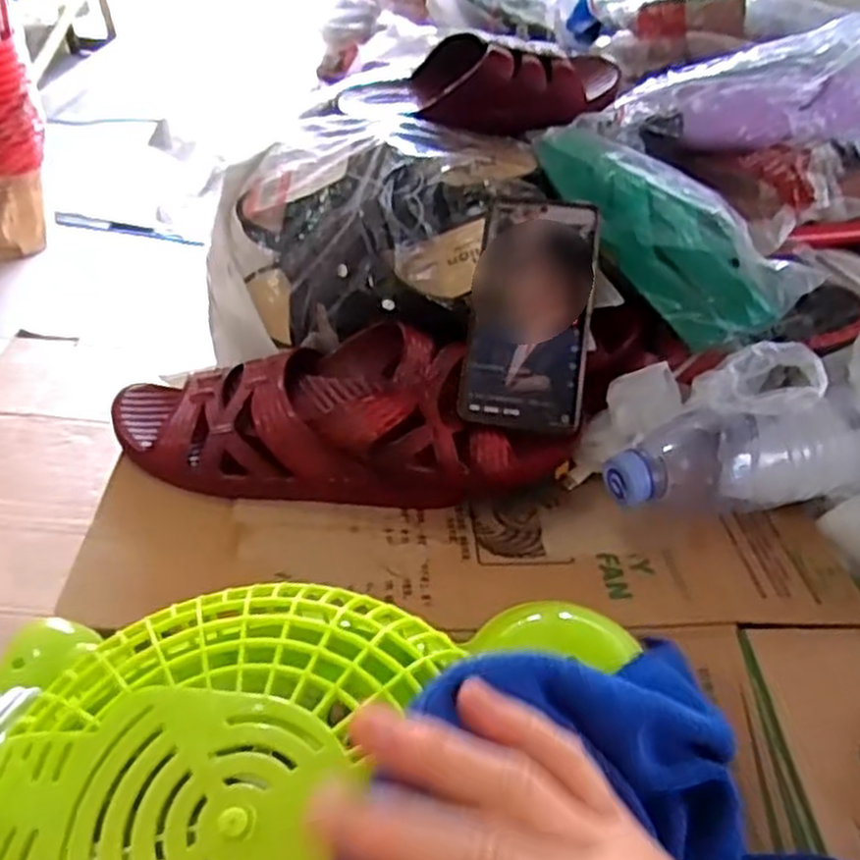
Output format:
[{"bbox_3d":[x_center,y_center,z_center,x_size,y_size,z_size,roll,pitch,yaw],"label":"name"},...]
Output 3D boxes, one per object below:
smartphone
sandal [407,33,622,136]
[{"bbox_3d":[0.065,-0.078,0.508,0.076,0.015,0.157,5,77,9],"label":"smartphone"},{"bbox_3d":[0.066,-0.271,0.620,0.156,0.058,0.064,5,38,0],"label":"sandal"}]

